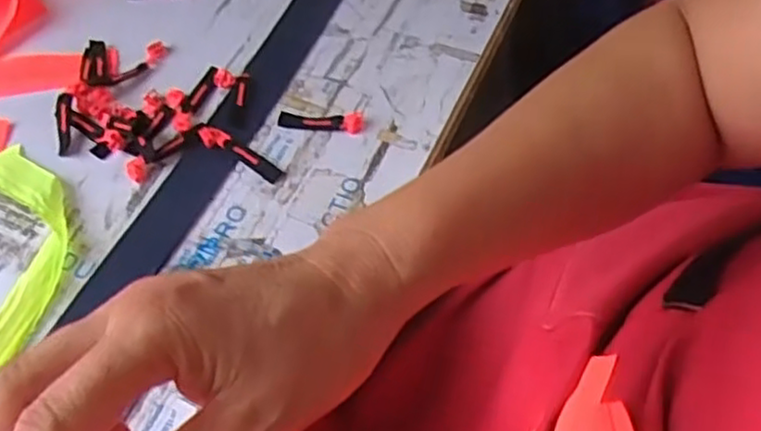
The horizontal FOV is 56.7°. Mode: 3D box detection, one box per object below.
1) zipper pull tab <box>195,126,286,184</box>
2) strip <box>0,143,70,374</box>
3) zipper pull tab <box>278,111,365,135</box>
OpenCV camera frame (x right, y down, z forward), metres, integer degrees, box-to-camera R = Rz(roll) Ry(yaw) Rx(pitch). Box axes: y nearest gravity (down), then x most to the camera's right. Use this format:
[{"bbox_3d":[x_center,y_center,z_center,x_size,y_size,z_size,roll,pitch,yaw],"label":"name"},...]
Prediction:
[{"bbox_3d":[-0.100,-0.044,0.496,0.071,0.008,0.014,29,63,17],"label":"zipper pull tab"},{"bbox_3d":[-0.238,0.048,0.439,0.071,0.017,0.229,-5,59,-2],"label":"strip"},{"bbox_3d":[-0.043,-0.069,0.508,0.061,0.008,0.016,7,59,5],"label":"zipper pull tab"}]

